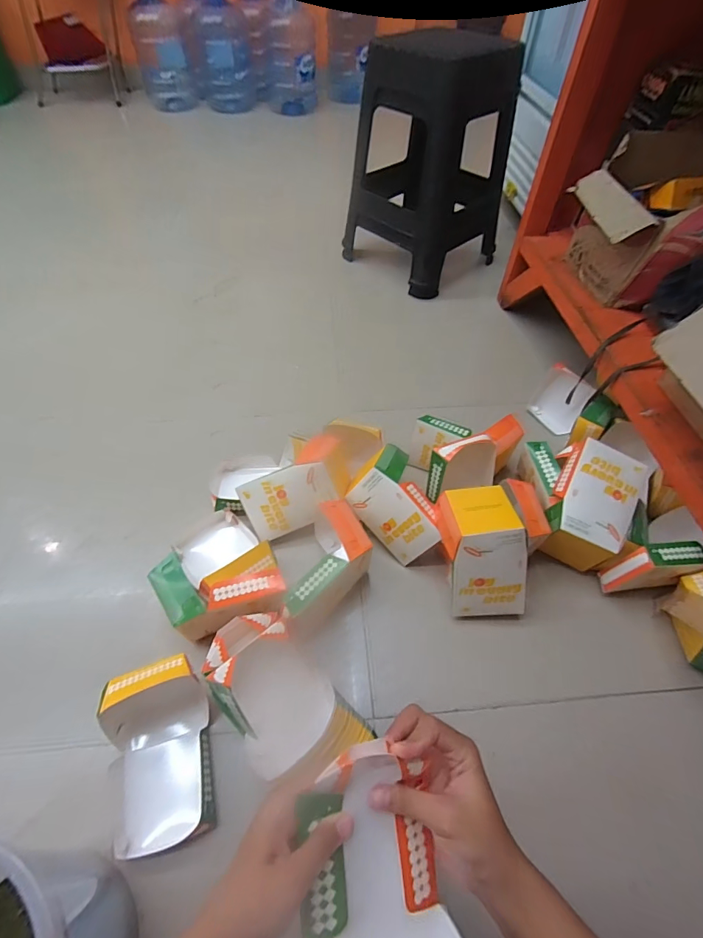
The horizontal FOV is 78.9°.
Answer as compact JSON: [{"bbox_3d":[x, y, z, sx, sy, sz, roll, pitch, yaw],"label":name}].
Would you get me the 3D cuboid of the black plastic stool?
[{"bbox_3d":[0.213,-0.854,1.207,0.364,0.511,0.380,-38,63,-25],"label":"black plastic stool"}]

